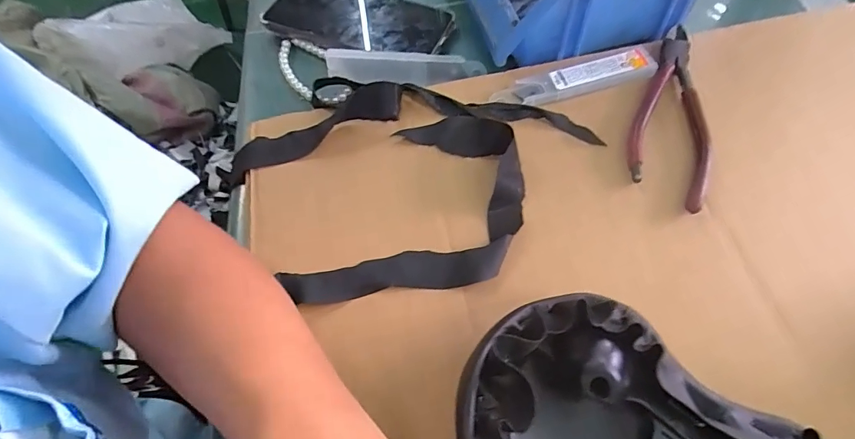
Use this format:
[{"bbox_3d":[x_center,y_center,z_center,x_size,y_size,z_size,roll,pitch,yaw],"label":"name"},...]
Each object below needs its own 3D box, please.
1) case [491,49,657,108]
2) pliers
[{"bbox_3d":[0.113,-0.107,0.343,0.127,0.008,0.029,-15,61,-6],"label":"case"},{"bbox_3d":[0.182,-0.079,0.325,0.053,0.008,0.163,21,64,14],"label":"pliers"}]

